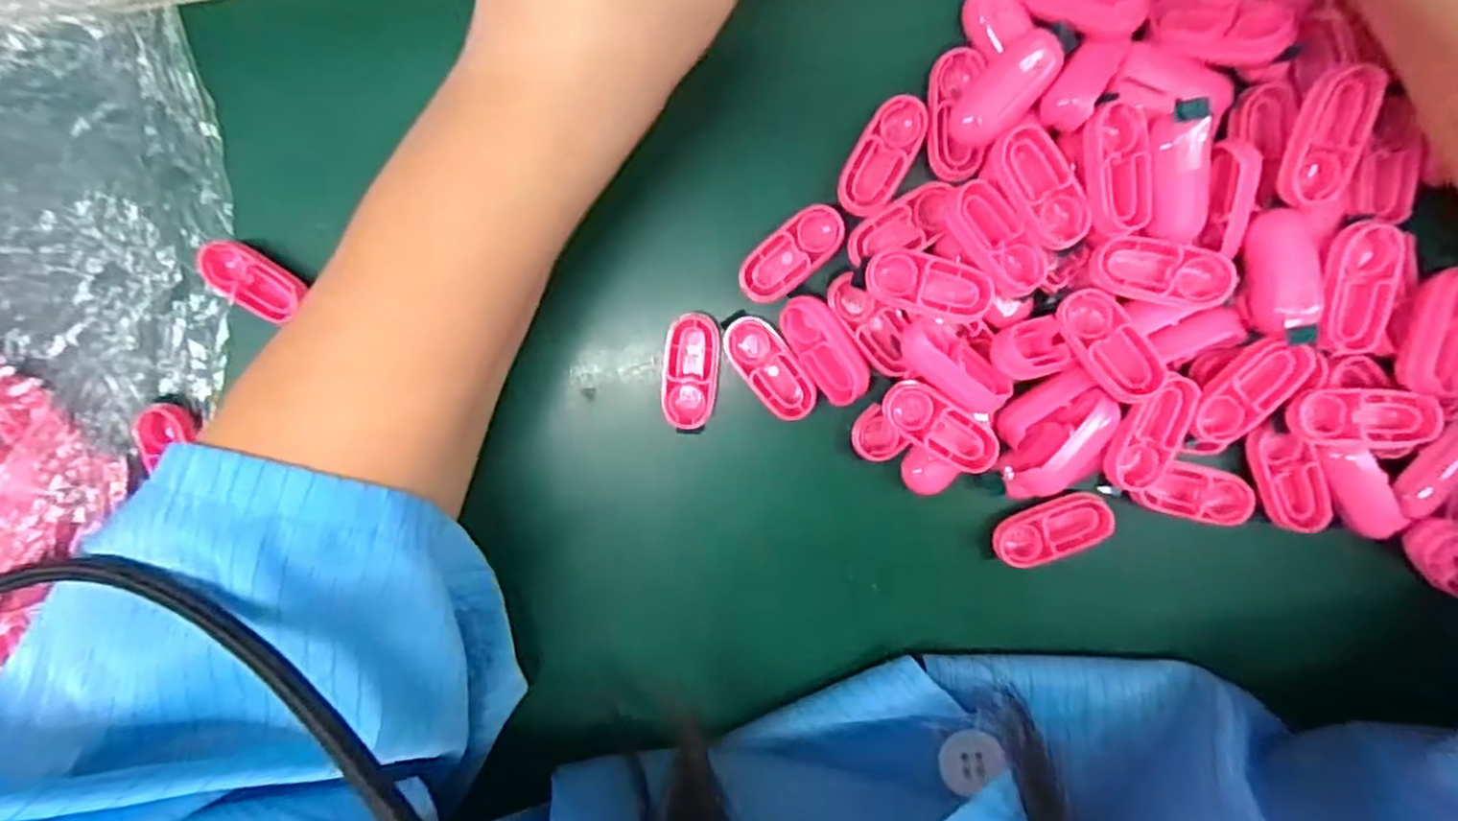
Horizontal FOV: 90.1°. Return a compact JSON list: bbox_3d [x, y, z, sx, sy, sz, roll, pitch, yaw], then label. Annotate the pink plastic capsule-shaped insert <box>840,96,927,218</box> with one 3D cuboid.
[{"bbox_3d":[0.044,-0.071,0.205,0.015,0.004,0.034,28,98,0],"label":"pink plastic capsule-shaped insert"}]

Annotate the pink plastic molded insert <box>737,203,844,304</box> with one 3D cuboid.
[{"bbox_3d":[0.018,-0.045,0.211,0.034,0.005,0.015,-41,93,8],"label":"pink plastic molded insert"}]

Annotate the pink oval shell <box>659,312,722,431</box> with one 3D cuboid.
[{"bbox_3d":[-0.011,-0.012,0.220,0.016,0.010,0.034,5,97,3],"label":"pink oval shell"}]

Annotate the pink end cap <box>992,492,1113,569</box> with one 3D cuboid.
[{"bbox_3d":[0.097,0.035,0.220,0.034,0.007,0.017,-22,95,6],"label":"pink end cap"}]

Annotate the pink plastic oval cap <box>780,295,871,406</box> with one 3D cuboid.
[{"bbox_3d":[0.028,-0.018,0.211,0.016,0.004,0.034,-33,94,7],"label":"pink plastic oval cap"}]

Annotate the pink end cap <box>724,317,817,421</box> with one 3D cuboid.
[{"bbox_3d":[0.013,-0.013,0.219,0.015,0.011,0.034,-37,93,7],"label":"pink end cap"}]

